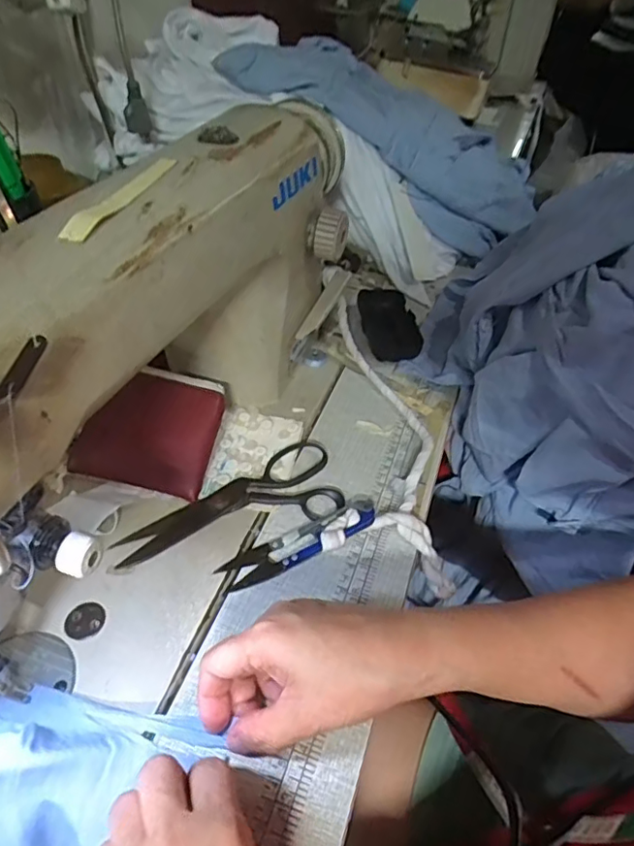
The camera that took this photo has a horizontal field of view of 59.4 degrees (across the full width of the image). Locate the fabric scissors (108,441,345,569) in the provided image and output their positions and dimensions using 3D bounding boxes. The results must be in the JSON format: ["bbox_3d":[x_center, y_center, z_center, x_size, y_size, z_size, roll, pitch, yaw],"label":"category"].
[{"bbox_3d":[-0.065,0.059,0.421,0.167,0.008,0.069,-15,47,-18],"label":"fabric scissors"}]

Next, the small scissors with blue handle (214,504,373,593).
[{"bbox_3d":[-0.012,0.085,0.397,0.114,0.012,0.025,-20,48,-21],"label":"small scissors with blue handle"}]

